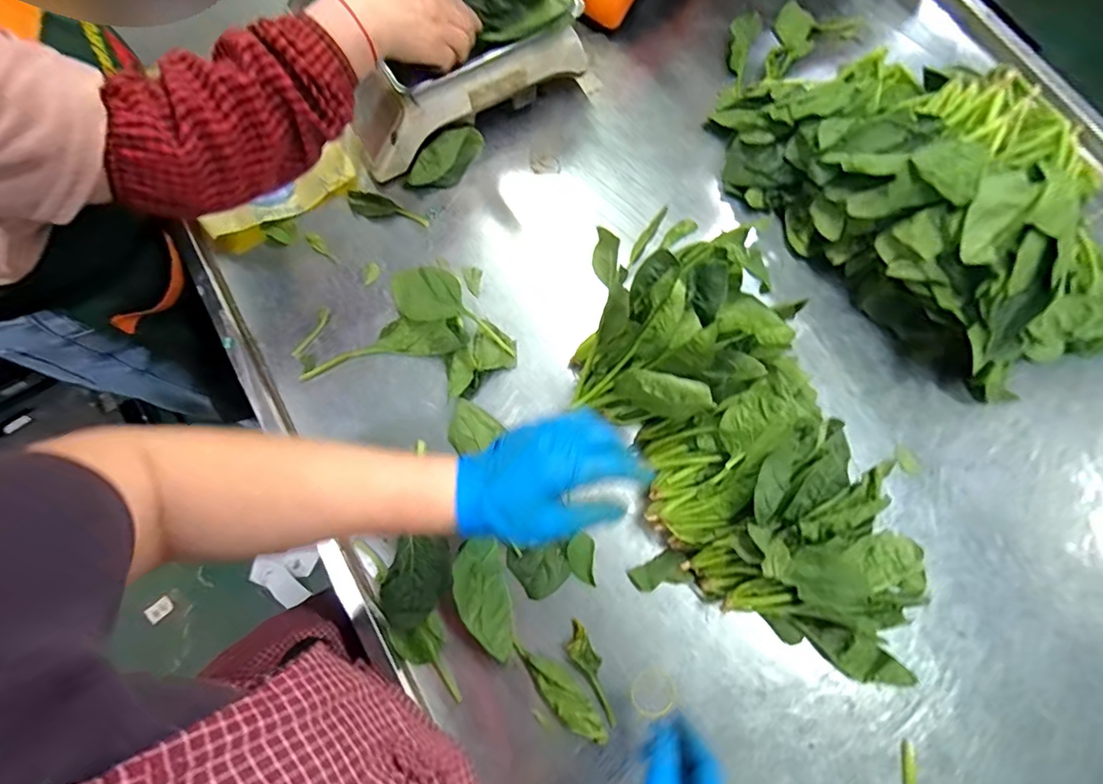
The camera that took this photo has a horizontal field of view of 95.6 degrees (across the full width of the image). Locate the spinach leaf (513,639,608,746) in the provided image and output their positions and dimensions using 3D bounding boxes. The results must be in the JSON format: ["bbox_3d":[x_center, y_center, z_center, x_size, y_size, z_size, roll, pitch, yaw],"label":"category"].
[{"bbox_3d":[0.009,0.297,0.496,0.032,0.021,0.121,-39,78,-10],"label":"spinach leaf"}]

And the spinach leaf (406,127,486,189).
[{"bbox_3d":[-0.132,-0.295,0.641,0.048,0.053,0.112,43,79,10],"label":"spinach leaf"}]

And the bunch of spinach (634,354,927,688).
[{"bbox_3d":[0.227,0.142,0.483,0.189,0.110,0.305,-25,76,-7],"label":"bunch of spinach"}]

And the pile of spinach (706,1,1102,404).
[{"bbox_3d":[0.408,-0.269,0.564,0.257,0.161,0.561,-34,78,-9],"label":"pile of spinach"}]

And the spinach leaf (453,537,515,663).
[{"bbox_3d":[-0.067,0.210,0.506,0.049,0.032,0.112,-16,75,-5],"label":"spinach leaf"}]

